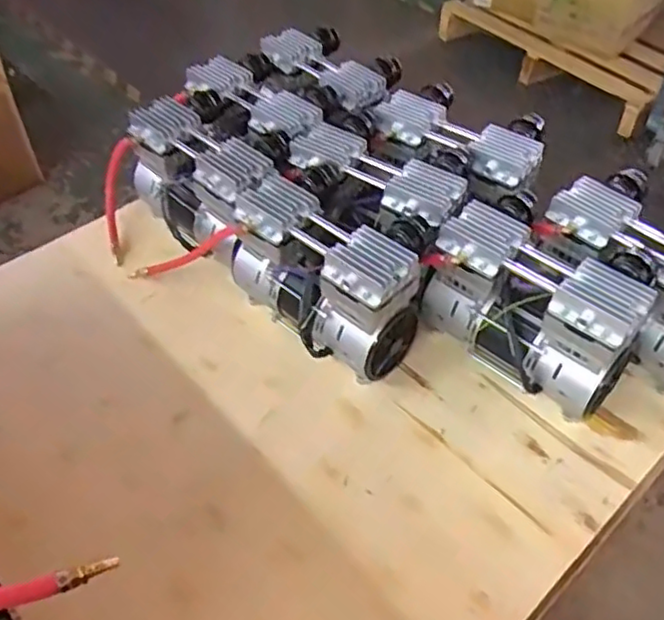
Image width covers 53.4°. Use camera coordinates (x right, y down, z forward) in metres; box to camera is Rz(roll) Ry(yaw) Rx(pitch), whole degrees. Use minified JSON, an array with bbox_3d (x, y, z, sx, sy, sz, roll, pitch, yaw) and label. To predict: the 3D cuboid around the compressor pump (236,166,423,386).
[{"bbox_3d":[-0.022,-0.053,1.028,0.137,0.200,0.316,-34,57,-27],"label":"compressor pump"}]

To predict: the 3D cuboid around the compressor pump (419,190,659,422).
[{"bbox_3d":[0.303,-0.020,0.989,0.187,0.196,0.303,-35,57,-27],"label":"compressor pump"}]

